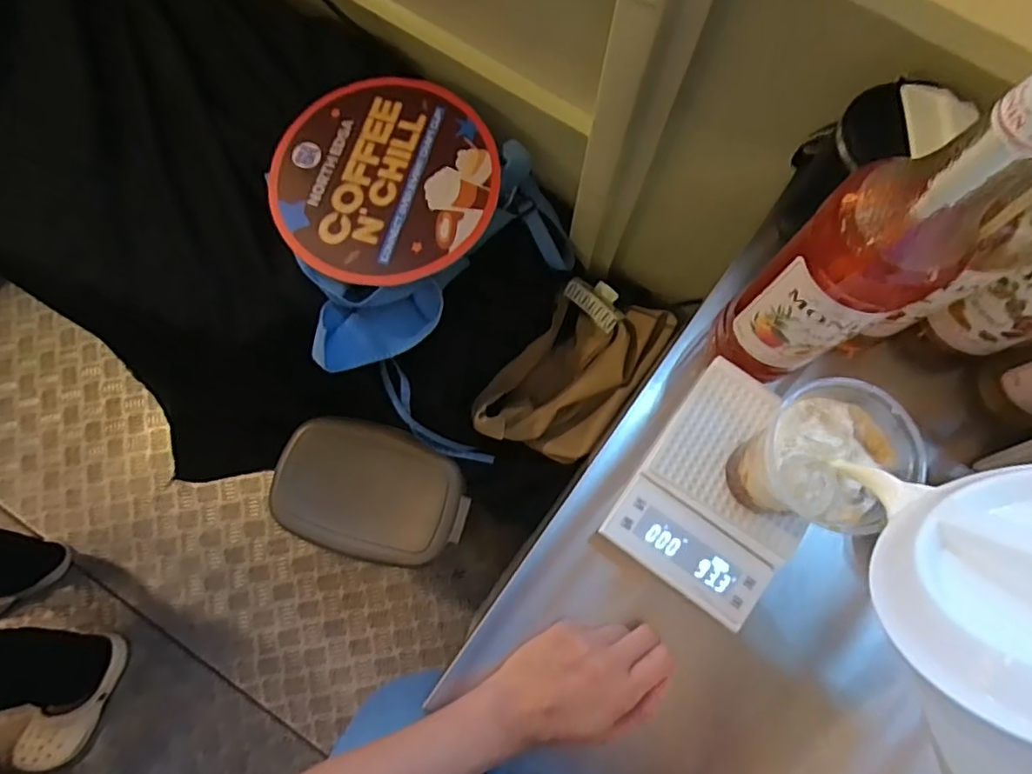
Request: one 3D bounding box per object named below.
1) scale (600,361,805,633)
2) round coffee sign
[{"bbox_3d":[0.169,0.082,0.492,0.126,0.021,0.177,34,78,7],"label":"scale"},{"bbox_3d":[-0.173,-0.280,0.789,0.277,0.023,0.296,0,76,-1],"label":"round coffee sign"}]

